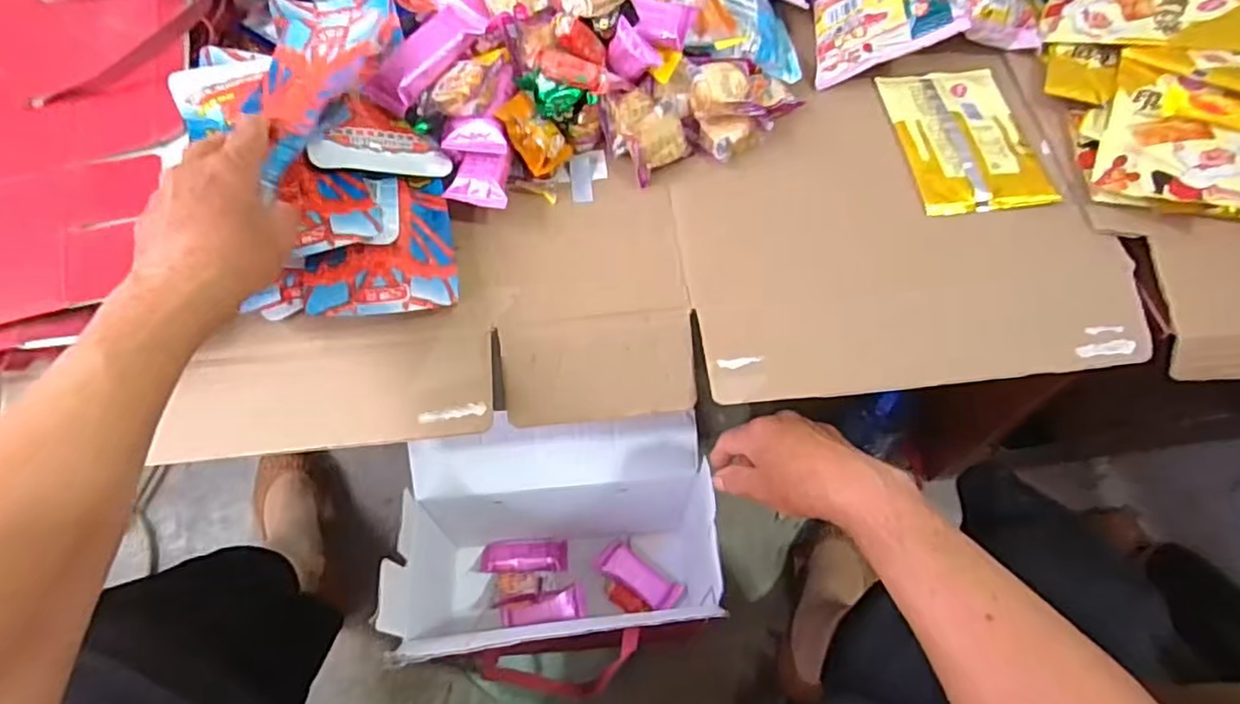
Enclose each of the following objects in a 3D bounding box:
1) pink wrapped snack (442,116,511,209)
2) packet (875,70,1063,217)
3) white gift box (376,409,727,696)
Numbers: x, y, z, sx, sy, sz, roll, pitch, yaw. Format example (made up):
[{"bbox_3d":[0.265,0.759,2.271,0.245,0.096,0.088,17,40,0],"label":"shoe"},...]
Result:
[{"bbox_3d":[-0.105,-0.138,0.498,0.045,0.020,0.065,1,89,8],"label":"pink wrapped snack"},{"bbox_3d":[0.278,-0.174,0.550,0.097,0.009,0.151,-5,60,-4],"label":"packet"},{"bbox_3d":[-0.063,0.198,0.653,0.282,0.249,0.174,-6,60,-4],"label":"white gift box"}]

